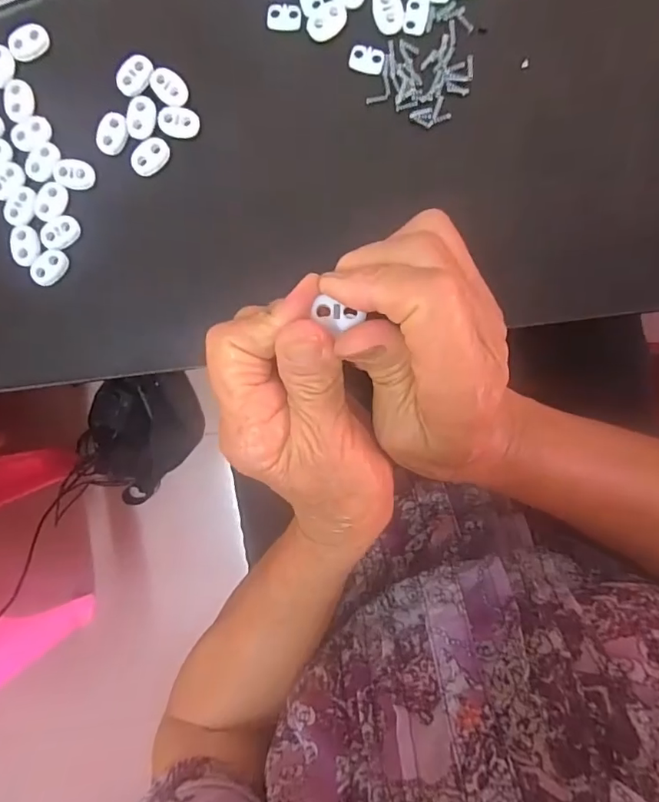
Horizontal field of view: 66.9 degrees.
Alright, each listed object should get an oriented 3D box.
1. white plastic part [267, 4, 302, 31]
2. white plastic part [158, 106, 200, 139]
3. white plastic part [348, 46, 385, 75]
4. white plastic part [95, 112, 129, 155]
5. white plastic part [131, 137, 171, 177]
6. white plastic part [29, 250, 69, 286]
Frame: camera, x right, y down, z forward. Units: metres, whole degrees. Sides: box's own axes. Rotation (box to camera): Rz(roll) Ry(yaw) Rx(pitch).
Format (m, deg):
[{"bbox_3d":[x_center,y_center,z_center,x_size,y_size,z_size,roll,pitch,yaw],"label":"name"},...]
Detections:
[{"bbox_3d":[-0.025,-0.210,0.273,0.019,0.004,0.013,3,93,2],"label":"white plastic part"},{"bbox_3d":[-0.084,-0.155,0.277,0.022,0.004,0.016,4,93,2],"label":"white plastic part"},{"bbox_3d":[0.021,-0.186,0.272,0.019,0.004,0.013,17,93,1],"label":"white plastic part"},{"bbox_3d":[-0.120,-0.148,0.275,0.016,0.004,0.022,21,93,1],"label":"white plastic part"},{"bbox_3d":[-0.100,-0.136,0.277,0.023,0.004,0.016,-41,91,3],"label":"white plastic part"},{"bbox_3d":[-0.158,-0.075,0.282,0.014,0.006,0.022,41,93,0],"label":"white plastic part"}]

